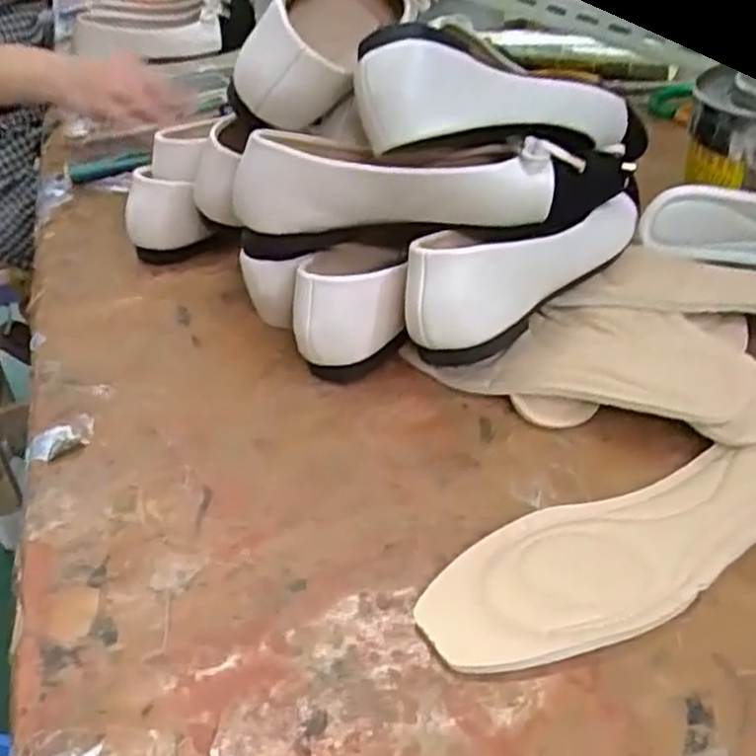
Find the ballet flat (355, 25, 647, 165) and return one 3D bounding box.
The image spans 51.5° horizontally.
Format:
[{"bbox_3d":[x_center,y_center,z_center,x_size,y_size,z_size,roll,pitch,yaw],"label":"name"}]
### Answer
[{"bbox_3d":[0.097,-0.175,0.531,0.236,0.080,0.102,0,31,-28],"label":"ballet flat"}]

